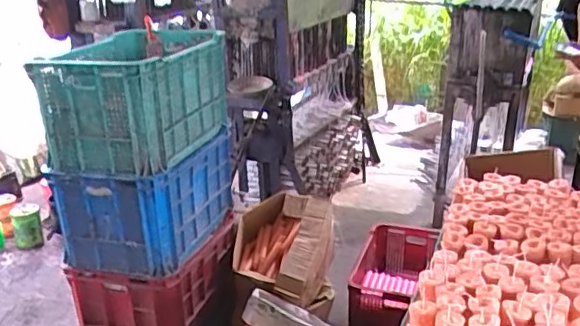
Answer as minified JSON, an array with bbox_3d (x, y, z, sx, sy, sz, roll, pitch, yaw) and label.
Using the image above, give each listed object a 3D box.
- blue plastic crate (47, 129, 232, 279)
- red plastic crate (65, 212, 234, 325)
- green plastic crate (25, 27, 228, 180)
[{"bbox_3d":[-0.388,0.091,1.672,0.320,0.258,0.418,5,22,18],"label":"blue plastic crate"},{"bbox_3d":[-0.383,0.346,1.755,0.336,0.249,0.409,3,21,13],"label":"red plastic crate"},{"bbox_3d":[-0.405,-0.182,1.610,0.347,0.268,0.463,4,22,16],"label":"green plastic crate"}]

